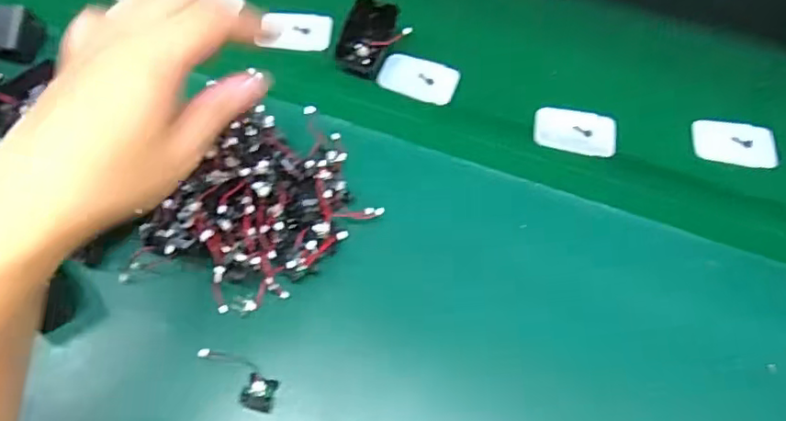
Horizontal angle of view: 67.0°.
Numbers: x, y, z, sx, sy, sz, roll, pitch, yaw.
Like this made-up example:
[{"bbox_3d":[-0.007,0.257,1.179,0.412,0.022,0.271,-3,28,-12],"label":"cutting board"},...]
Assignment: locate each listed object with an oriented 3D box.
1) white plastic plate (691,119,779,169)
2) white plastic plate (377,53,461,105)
[{"bbox_3d":[0.306,-0.061,0.534,0.066,0.010,0.045,5,64,16],"label":"white plastic plate"},{"bbox_3d":[0.024,-0.124,0.555,0.071,0.010,0.042,20,63,7],"label":"white plastic plate"}]

